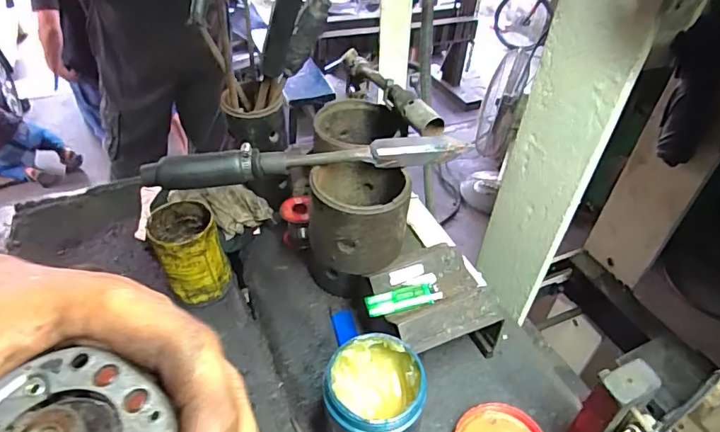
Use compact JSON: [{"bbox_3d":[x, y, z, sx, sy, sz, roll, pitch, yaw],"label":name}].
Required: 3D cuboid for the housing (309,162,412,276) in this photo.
[{"bbox_3d":[0.000,-0.006,0.445,0.086,0.075,0.089,1,41,-3],"label":"housing"}]

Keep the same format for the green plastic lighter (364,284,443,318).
[{"bbox_3d":[0.045,0.086,0.510,0.079,0.013,0.024,-7,43,-12],"label":"green plastic lighter"}]

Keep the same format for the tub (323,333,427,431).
[{"bbox_3d":[0.011,0.178,0.454,0.085,0.104,0.083,2,41,-2],"label":"tub"}]

